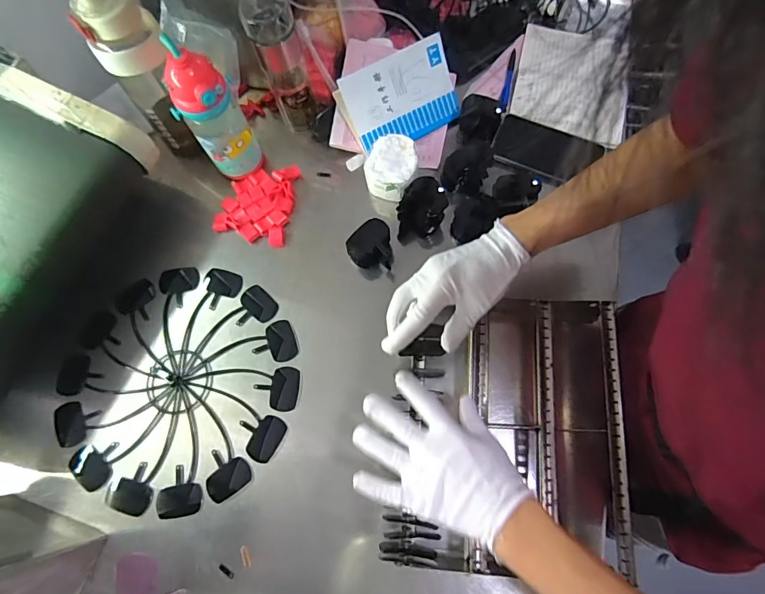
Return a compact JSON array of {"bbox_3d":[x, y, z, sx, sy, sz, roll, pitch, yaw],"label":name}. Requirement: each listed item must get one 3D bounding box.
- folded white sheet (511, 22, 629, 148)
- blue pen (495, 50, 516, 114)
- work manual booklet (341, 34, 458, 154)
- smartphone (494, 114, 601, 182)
[{"bbox_3d":[0.307,-0.357,0.694,0.168,0.010,0.222,13,73,6],"label":"folded white sheet"},{"bbox_3d":[0.207,-0.354,0.706,0.016,0.010,0.139,16,73,7],"label":"blue pen"},{"bbox_3d":[0.031,-0.305,0.662,0.169,0.009,0.122,-28,116,-6],"label":"work manual booklet"},{"bbox_3d":[0.248,-0.226,0.653,0.152,0.007,0.082,22,74,9],"label":"smartphone"}]

